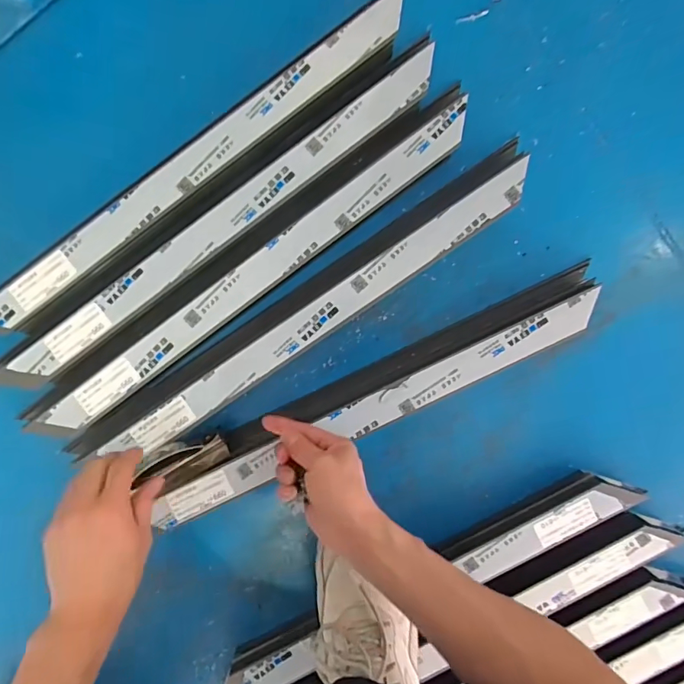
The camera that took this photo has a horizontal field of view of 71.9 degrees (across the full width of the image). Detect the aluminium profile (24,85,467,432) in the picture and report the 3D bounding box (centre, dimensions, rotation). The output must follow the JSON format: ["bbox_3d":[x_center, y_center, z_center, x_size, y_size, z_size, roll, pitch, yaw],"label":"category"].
[{"bbox_3d":[-0.102,-0.076,0.533,0.607,0.048,0.063,-37,93,0],"label":"aluminium profile"}]

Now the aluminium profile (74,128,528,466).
[{"bbox_3d":[-0.044,-0.028,0.542,0.599,0.055,0.066,-34,93,0],"label":"aluminium profile"}]

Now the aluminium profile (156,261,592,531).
[{"bbox_3d":[0.041,0.063,0.543,0.552,0.064,0.066,-27,92,0],"label":"aluminium profile"}]

